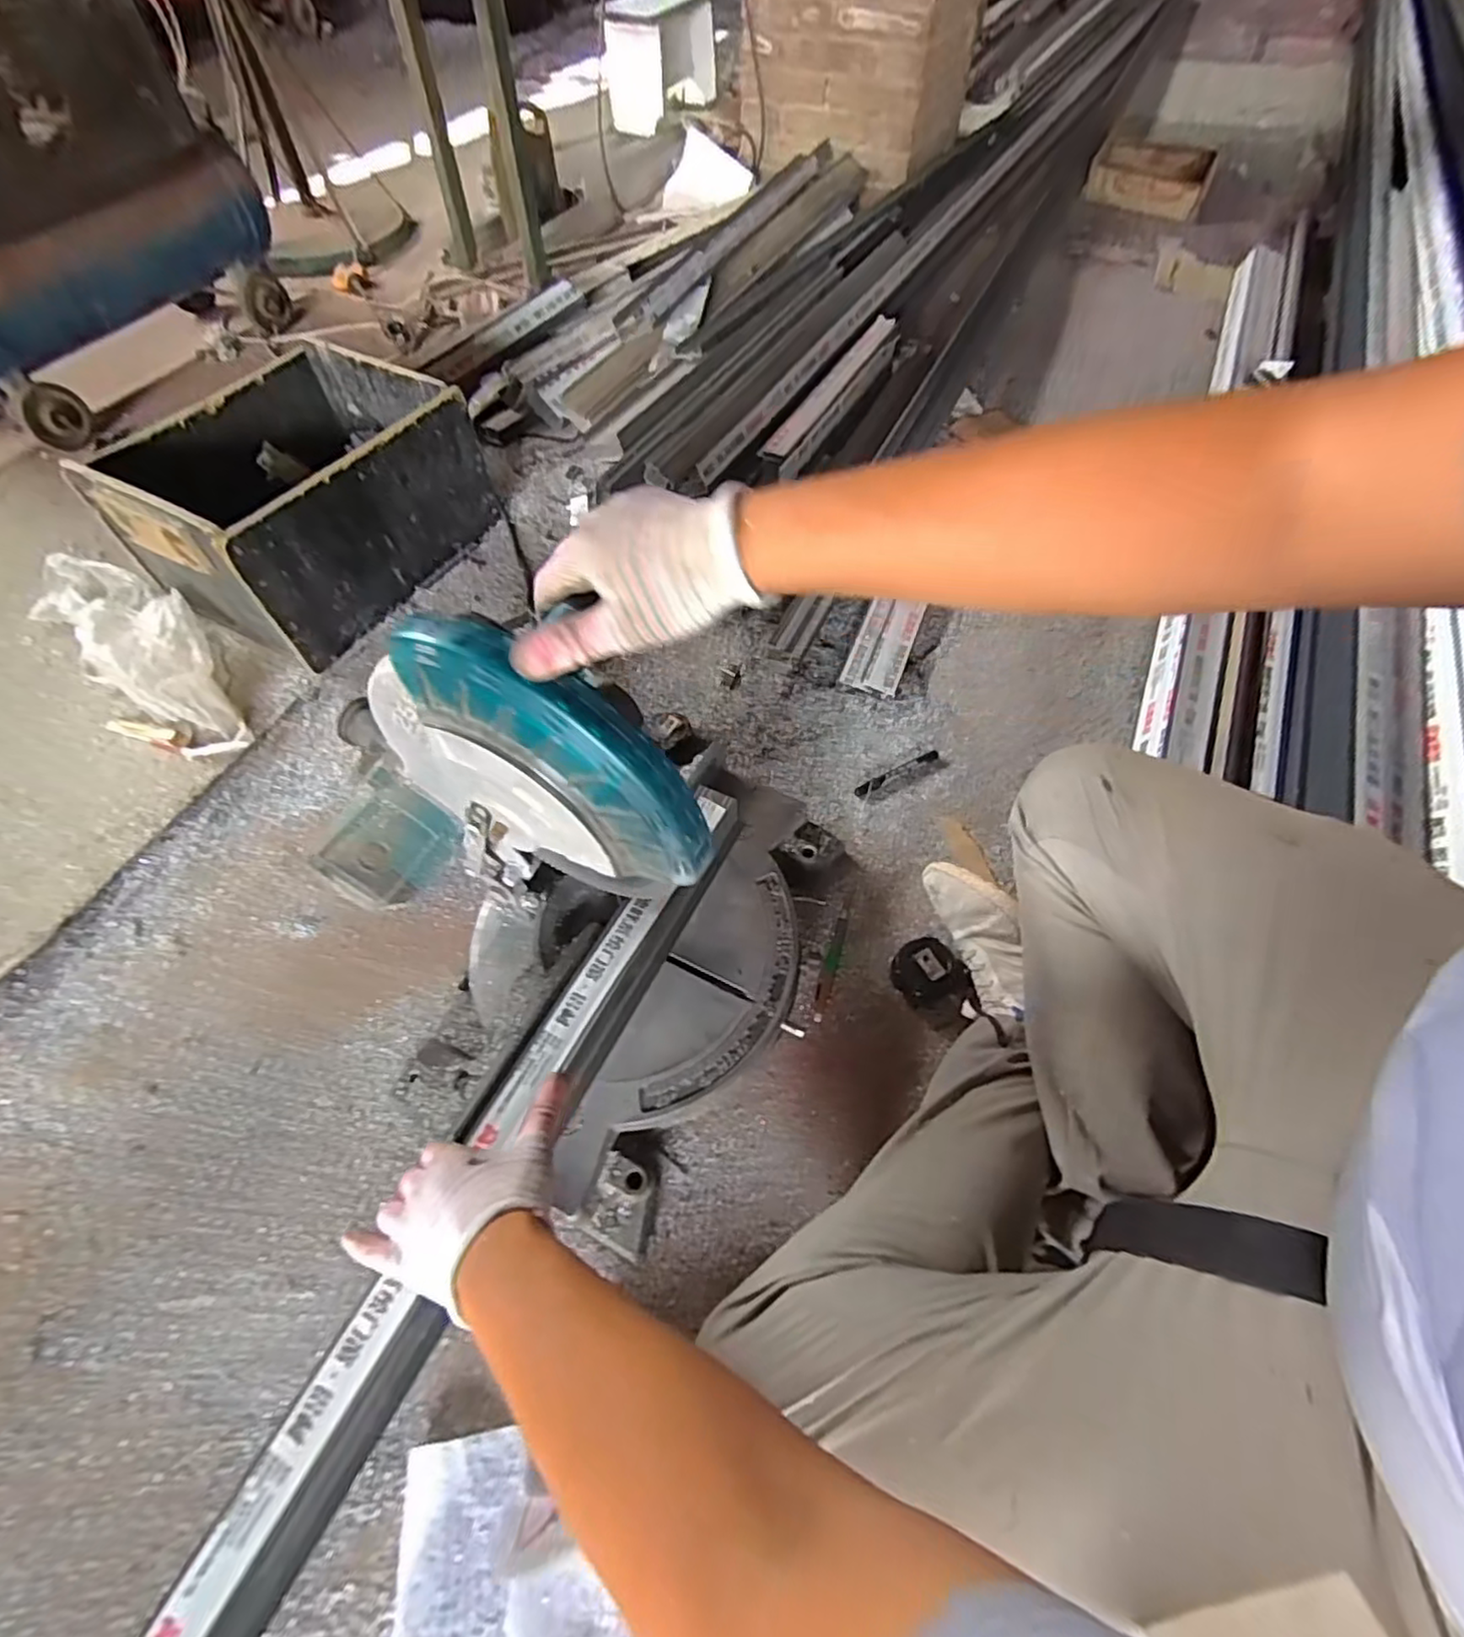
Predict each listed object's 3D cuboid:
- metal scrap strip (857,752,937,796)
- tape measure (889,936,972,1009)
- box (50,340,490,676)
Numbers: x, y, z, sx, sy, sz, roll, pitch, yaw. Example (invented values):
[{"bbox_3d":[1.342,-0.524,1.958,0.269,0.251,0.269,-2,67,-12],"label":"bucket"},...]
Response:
[{"bbox_3d":[0.216,-0.061,0.877,0.130,0.007,0.017,-27,63,-15],"label":"metal scrap strip"},{"bbox_3d":[0.209,0.167,0.726,0.075,0.044,0.068,-14,60,-7],"label":"tape measure"},{"bbox_3d":[-0.646,-0.490,1.026,0.334,0.217,0.425,24,62,14],"label":"box"}]

